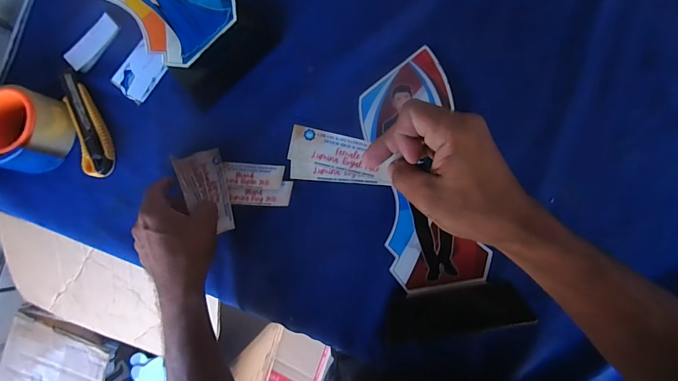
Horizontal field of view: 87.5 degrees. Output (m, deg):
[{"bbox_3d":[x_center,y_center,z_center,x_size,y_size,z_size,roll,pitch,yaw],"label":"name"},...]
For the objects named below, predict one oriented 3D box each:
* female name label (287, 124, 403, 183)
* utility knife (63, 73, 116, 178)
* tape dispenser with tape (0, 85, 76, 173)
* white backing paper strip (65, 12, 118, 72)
[{"bbox_3d":[0.000,-0.033,0.306,0.086,0.004,0.030,13,100,-1],"label":"female name label"},{"bbox_3d":[-0.323,-0.087,0.457,0.036,0.022,0.142,-24,83,6],"label":"utility knife"},{"bbox_3d":[-0.419,-0.080,0.448,0.125,0.066,0.097,12,87,9],"label":"tape dispenser with tape"},{"bbox_3d":[-0.325,-0.196,0.466,0.035,0.009,0.080,41,92,9],"label":"white backing paper strip"}]

